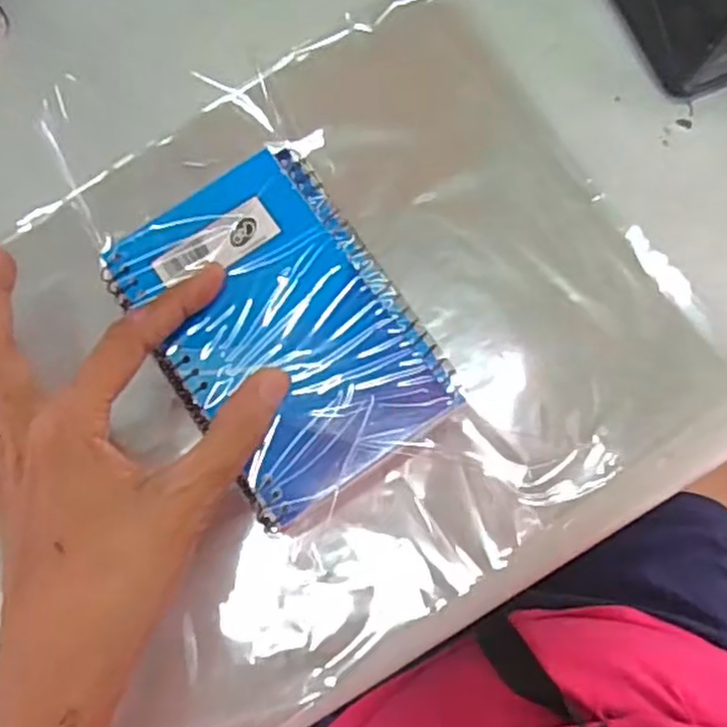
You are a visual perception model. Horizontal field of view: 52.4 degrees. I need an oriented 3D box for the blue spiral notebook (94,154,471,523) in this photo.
[{"bbox_3d":[-0.033,-0.015,0.294,0.092,0.010,0.131,-34,81,-6],"label":"blue spiral notebook"}]

